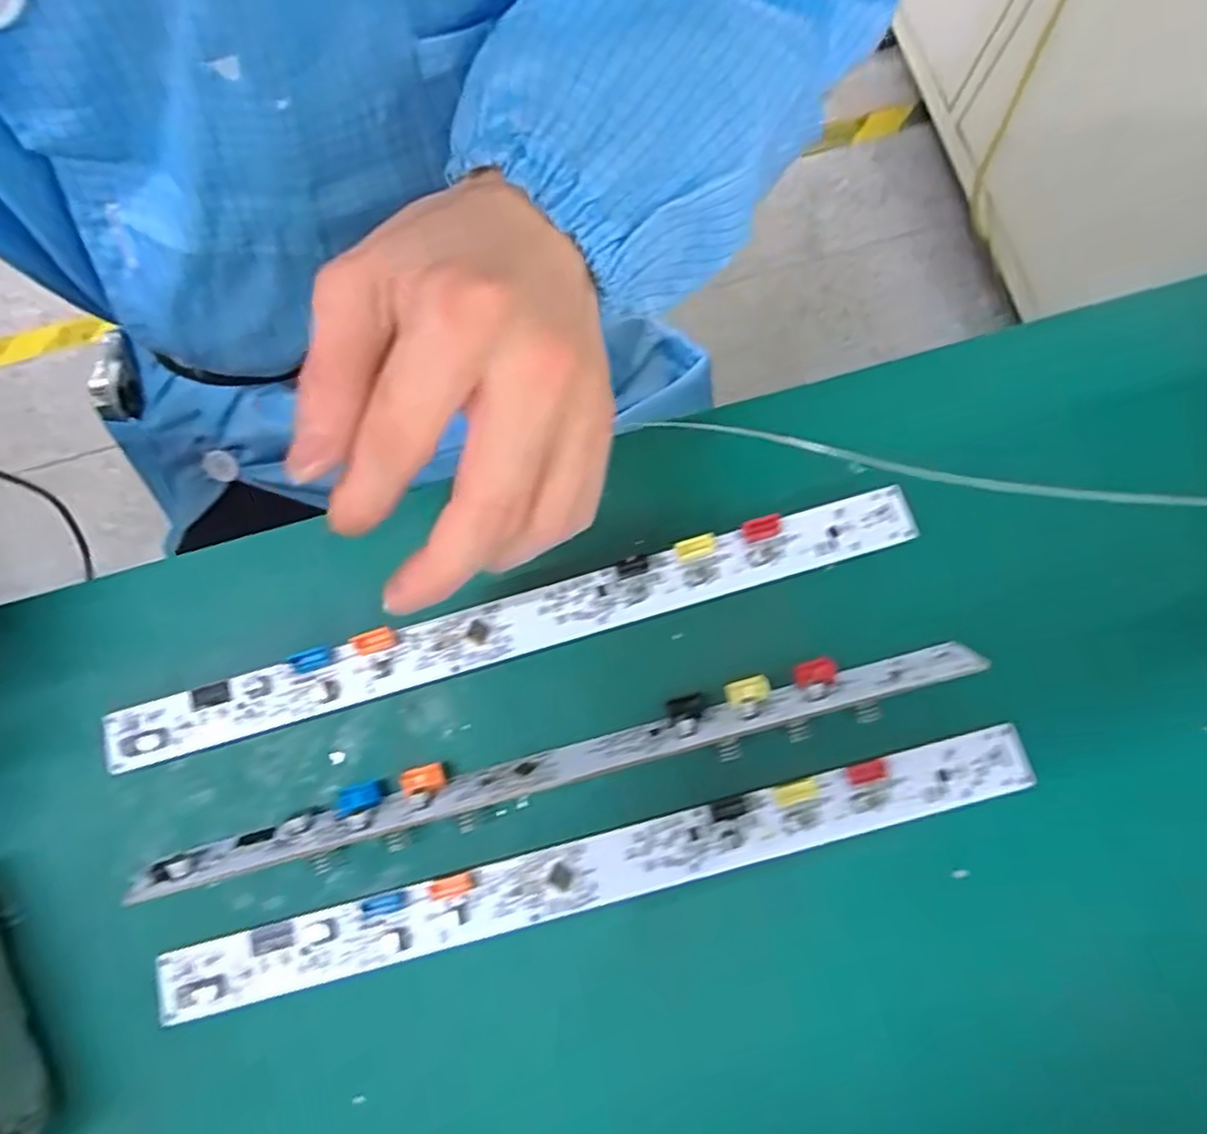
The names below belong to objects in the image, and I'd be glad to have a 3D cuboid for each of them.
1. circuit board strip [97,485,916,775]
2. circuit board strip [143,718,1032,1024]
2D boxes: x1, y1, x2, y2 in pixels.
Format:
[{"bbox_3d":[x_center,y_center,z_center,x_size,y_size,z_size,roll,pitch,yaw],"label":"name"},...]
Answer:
[{"bbox_3d":[-0.031,0.020,0.256,0.287,0.014,0.021,-16,78,-2],"label":"circuit board strip"},{"bbox_3d":[0.000,0.099,0.236,0.285,0.010,0.022,-15,78,-2],"label":"circuit board strip"}]

